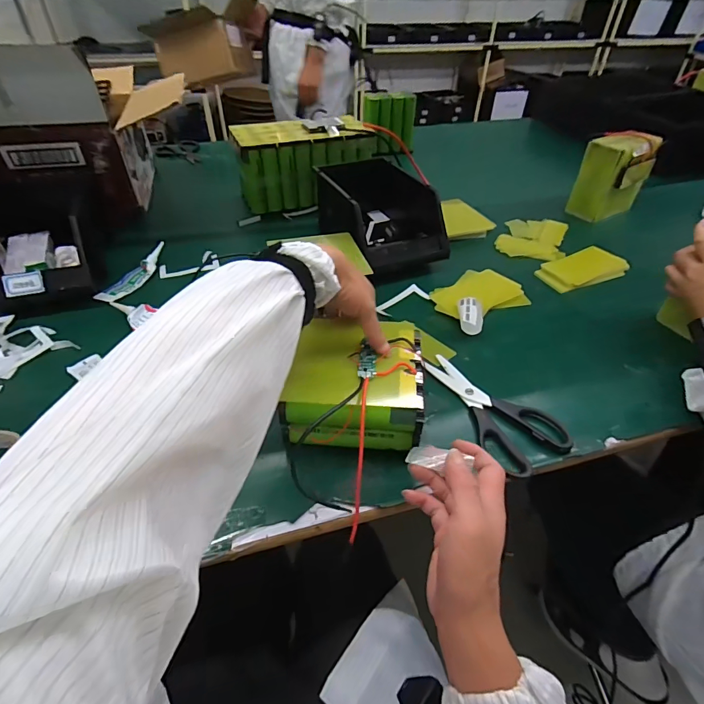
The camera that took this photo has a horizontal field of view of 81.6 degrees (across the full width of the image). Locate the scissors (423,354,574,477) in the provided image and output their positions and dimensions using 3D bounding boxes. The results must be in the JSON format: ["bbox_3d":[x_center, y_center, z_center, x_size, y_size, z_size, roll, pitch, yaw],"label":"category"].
[{"bbox_3d":[0.167,0.059,0.485,0.090,0.011,0.181,-18,47,-18],"label":"scissors"}]

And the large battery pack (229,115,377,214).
[{"bbox_3d":[-0.100,-0.404,0.877,0.280,0.141,0.096,-11,45,-12],"label":"large battery pack"}]

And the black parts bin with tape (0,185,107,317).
[{"bbox_3d":[-0.497,-0.161,0.641,0.170,0.108,0.214,-14,46,-15],"label":"black parts bin with tape"}]

